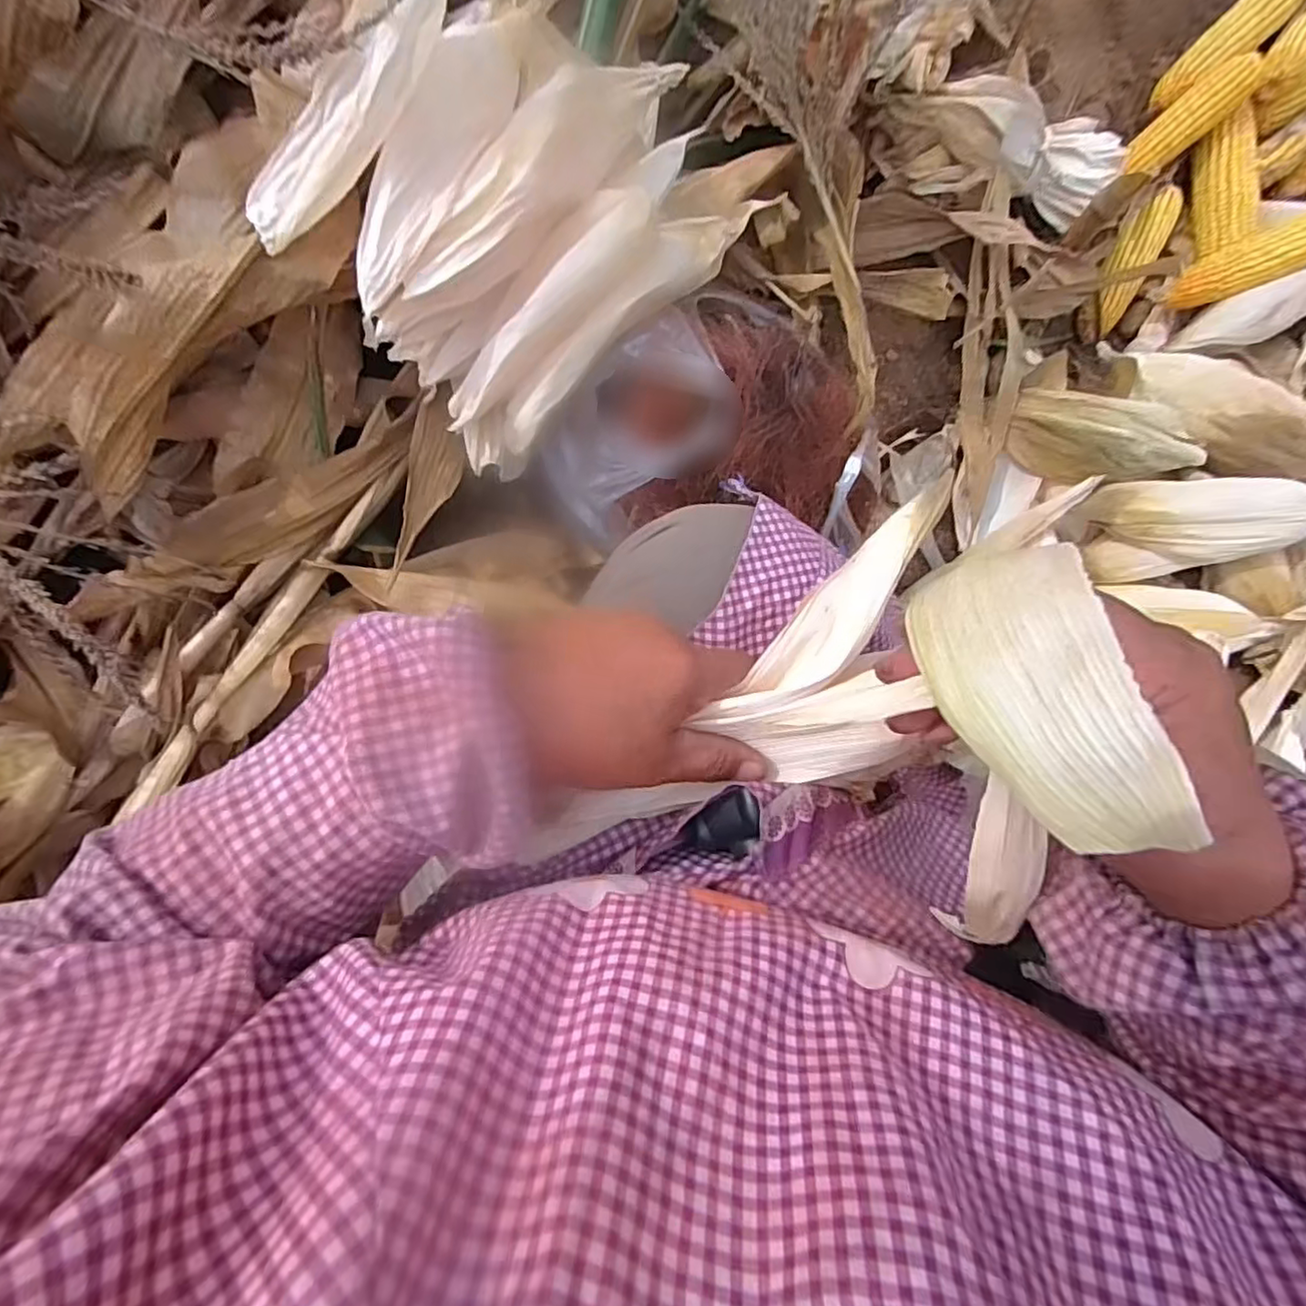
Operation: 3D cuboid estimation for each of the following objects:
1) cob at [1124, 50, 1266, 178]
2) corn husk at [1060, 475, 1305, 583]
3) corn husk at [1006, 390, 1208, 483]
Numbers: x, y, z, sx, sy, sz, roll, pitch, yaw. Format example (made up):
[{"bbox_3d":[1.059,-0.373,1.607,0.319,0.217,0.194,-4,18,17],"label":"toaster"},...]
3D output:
[{"bbox_3d":[0.609,-0.607,0.735,0.165,0.040,0.052,-38,87,0],"label":"cob"},{"bbox_3d":[0.588,-0.142,0.708,0.219,0.050,0.112,-7,126,25],"label":"corn husk"},{"bbox_3d":[0.499,-0.234,0.719,0.193,0.060,0.079,14,88,3],"label":"corn husk"}]

